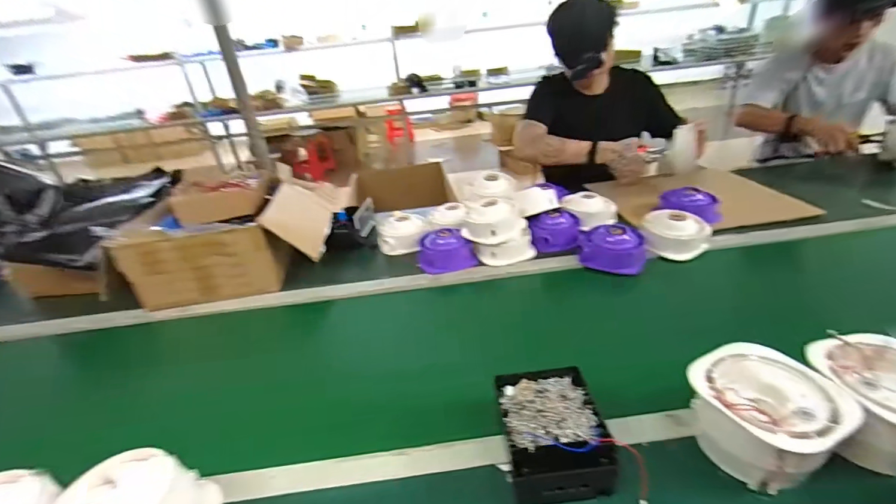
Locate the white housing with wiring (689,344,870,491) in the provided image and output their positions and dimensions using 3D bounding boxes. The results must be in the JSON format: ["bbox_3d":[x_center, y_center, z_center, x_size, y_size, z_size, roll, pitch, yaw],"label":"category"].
[{"bbox_3d":[0.360,0.191,0.473,0.114,0.105,0.144,-27,36,-33],"label":"white housing with wiring"}]

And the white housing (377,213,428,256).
[{"bbox_3d":[-0.115,-0.045,1.061,0.130,0.070,0.114,-9,29,-6],"label":"white housing"}]

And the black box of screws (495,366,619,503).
[{"bbox_3d":[0.128,0.226,0.511,0.120,0.070,0.154,-5,29,1],"label":"black box of screws"}]

